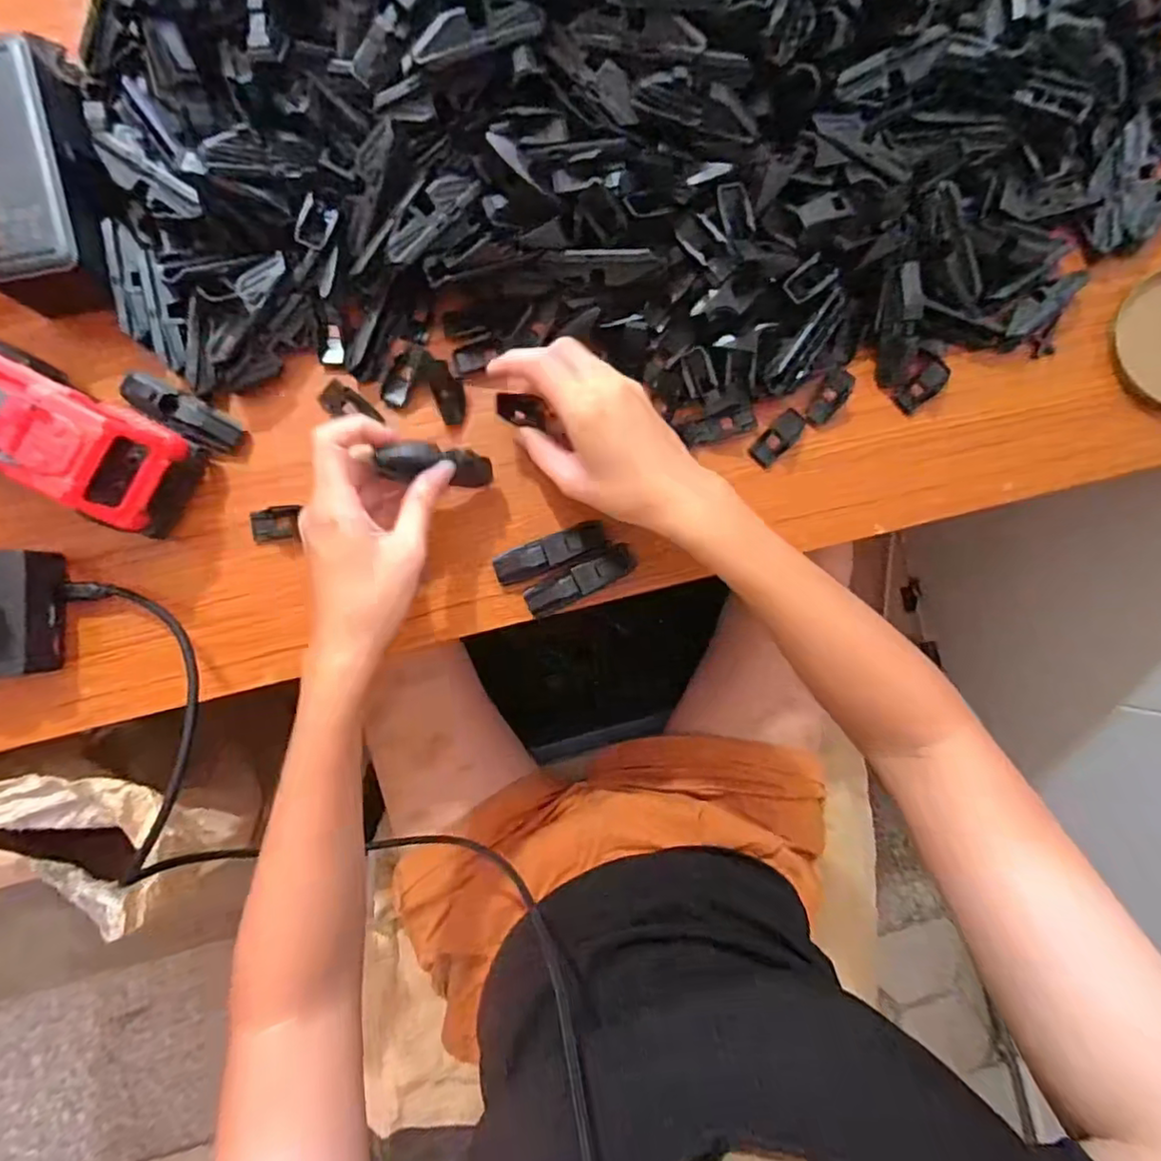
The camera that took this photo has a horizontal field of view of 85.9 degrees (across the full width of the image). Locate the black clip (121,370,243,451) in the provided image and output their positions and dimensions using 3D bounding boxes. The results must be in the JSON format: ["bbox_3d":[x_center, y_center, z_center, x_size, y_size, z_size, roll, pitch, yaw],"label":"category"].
[{"bbox_3d":[-0.240,-0.101,0.374,0.069,0.023,0.023,30,87,-4],"label":"black clip"}]

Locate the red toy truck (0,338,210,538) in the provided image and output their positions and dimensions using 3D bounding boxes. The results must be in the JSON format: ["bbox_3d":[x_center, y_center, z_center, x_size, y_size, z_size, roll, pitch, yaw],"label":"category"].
[{"bbox_3d":[-0.290,-0.085,0.334,0.131,0.089,0.057,29,87,-4],"label":"red toy truck"}]

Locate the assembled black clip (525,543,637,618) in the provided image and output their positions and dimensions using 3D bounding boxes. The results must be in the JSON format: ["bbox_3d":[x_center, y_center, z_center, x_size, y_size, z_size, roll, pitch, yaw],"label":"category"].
[{"bbox_3d":[0.000,-0.001,0.392,0.073,0.022,0.020,-28,92,-4],"label":"assembled black clip"}]

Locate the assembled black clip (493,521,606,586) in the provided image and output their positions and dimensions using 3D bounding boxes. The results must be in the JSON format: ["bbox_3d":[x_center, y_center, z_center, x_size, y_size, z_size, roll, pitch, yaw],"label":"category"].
[{"bbox_3d":[-0.019,-0.018,0.394,0.070,0.025,0.019,-22,91,-4],"label":"assembled black clip"}]

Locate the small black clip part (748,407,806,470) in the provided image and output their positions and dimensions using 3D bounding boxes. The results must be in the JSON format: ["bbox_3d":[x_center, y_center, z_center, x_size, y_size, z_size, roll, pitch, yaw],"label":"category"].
[{"bbox_3d":[0.131,-0.094,0.411,0.043,0.004,0.019,-45,93,-4],"label":"small black clip part"}]

